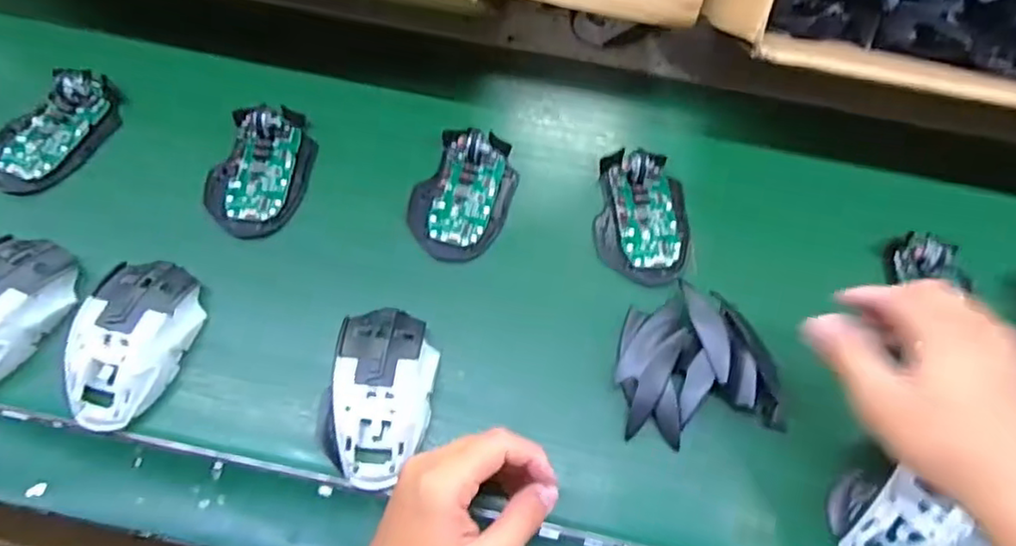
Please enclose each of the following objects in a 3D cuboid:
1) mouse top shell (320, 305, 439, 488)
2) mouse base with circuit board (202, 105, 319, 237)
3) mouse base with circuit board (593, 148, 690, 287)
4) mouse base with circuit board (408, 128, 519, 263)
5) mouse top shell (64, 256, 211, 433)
[{"bbox_3d":[-0.085,0.077,0.424,0.066,0.034,0.113,8,64,2],"label":"mouse top shell"},{"bbox_3d":[-0.194,-0.081,0.507,0.066,0.025,0.115,11,64,3],"label":"mouse base with circuit board"},{"bbox_3d":[0.107,-0.044,0.511,0.072,0.027,0.106,5,64,0],"label":"mouse base with circuit board"},{"bbox_3d":[-0.035,-0.063,0.508,0.072,0.021,0.107,17,64,6],"label":"mouse base with circuit board"},{"bbox_3d":[-0.250,0.043,0.429,0.062,0.032,0.112,11,64,3],"label":"mouse top shell"}]

